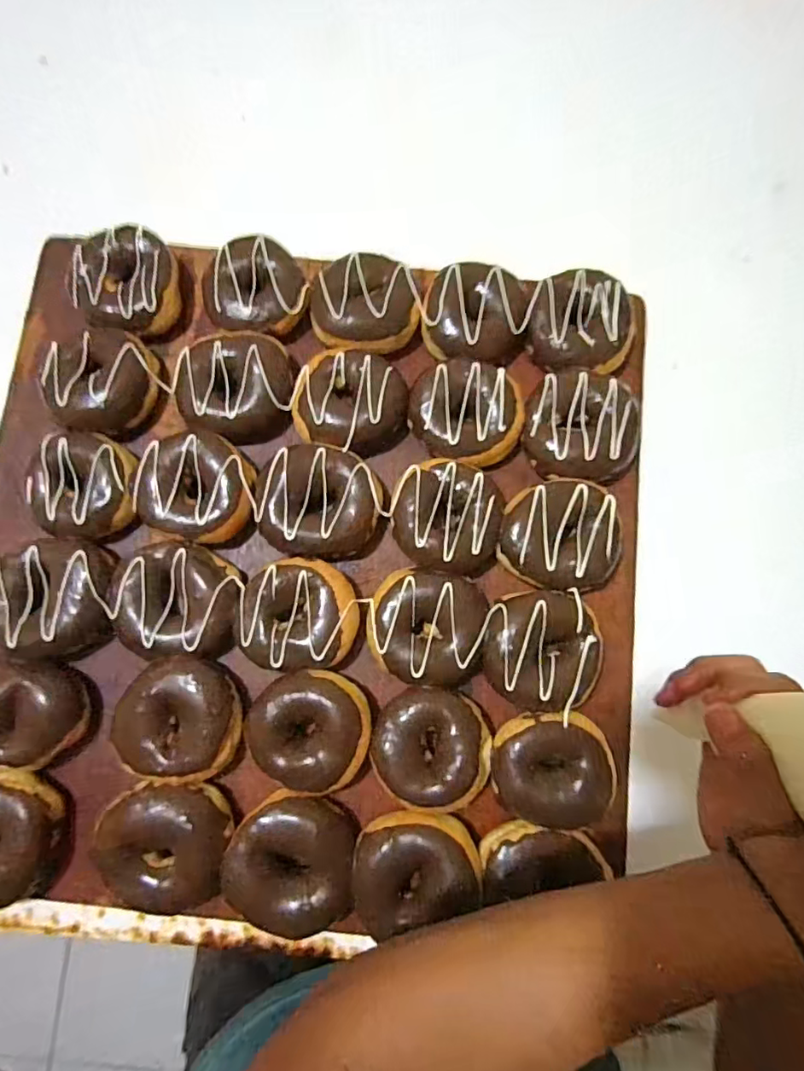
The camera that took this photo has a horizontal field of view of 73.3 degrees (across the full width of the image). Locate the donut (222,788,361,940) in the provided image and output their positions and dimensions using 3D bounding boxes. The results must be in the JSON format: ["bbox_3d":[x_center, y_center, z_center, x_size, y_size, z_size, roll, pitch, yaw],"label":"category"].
[{"bbox_3d":[-0.083,0.246,0.402,0.093,0.044,0.100,0,80,0],"label":"donut"}]

